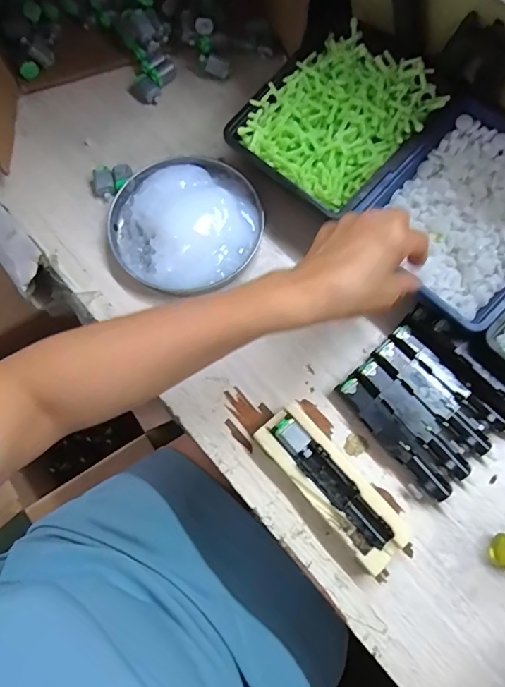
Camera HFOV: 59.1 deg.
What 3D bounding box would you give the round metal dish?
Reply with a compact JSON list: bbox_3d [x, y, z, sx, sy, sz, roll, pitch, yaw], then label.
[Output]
[{"bbox_3d":[-0.063,-0.117,0.427,0.140,0.025,0.145,0,74,1],"label":"round metal dish"}]

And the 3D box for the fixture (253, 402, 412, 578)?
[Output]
[{"bbox_3d":[0.063,0.112,0.359,0.049,0.028,0.136,-40,77,-10],"label":"fixture"}]

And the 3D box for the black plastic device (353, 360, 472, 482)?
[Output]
[{"bbox_3d":[0.135,0.064,0.377,0.025,0.020,0.119,-42,78,-10],"label":"black plastic device"}]

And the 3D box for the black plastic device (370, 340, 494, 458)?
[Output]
[{"bbox_3d":[0.152,0.047,0.380,0.025,0.018,0.117,-41,77,-10],"label":"black plastic device"}]

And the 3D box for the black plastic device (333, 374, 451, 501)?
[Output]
[{"bbox_3d":[0.116,0.078,0.371,0.025,0.022,0.118,-33,76,-8],"label":"black plastic device"}]

